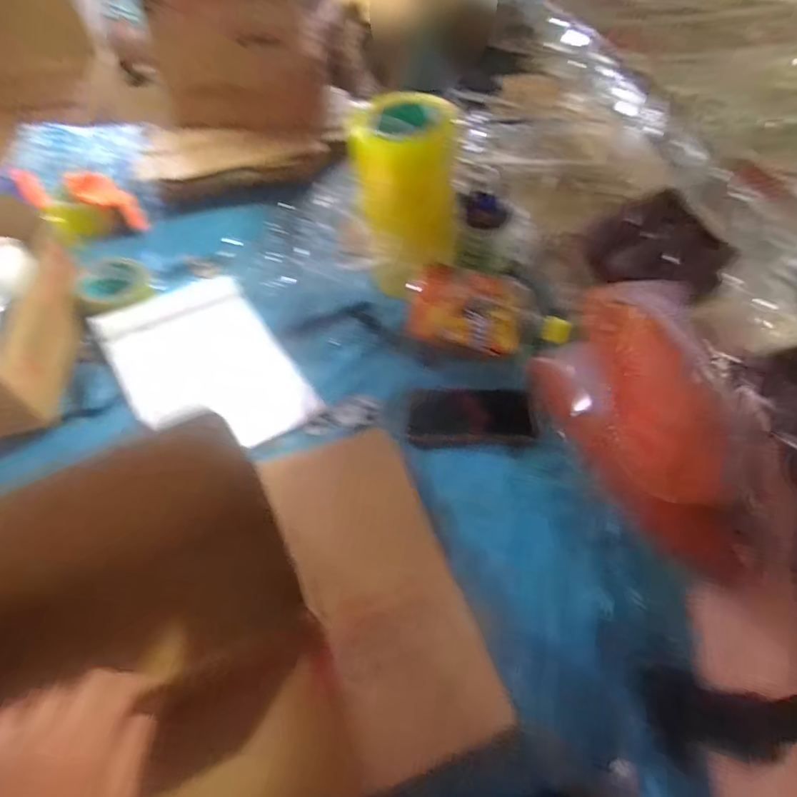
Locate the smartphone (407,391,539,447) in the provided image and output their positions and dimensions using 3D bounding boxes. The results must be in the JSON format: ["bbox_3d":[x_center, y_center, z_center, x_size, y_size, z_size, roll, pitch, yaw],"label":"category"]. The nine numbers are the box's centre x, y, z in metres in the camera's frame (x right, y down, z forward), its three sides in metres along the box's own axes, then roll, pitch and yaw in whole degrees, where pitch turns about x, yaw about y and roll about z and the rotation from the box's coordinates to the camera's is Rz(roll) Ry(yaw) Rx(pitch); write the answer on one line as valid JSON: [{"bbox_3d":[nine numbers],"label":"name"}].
[{"bbox_3d":[0.085,0.021,0.565,0.144,0.006,0.065,-3,85,2],"label":"smartphone"}]

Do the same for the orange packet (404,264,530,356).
[{"bbox_3d":[0.087,-0.110,0.601,0.136,0.092,0.028,11,25,-1],"label":"orange packet"}]

